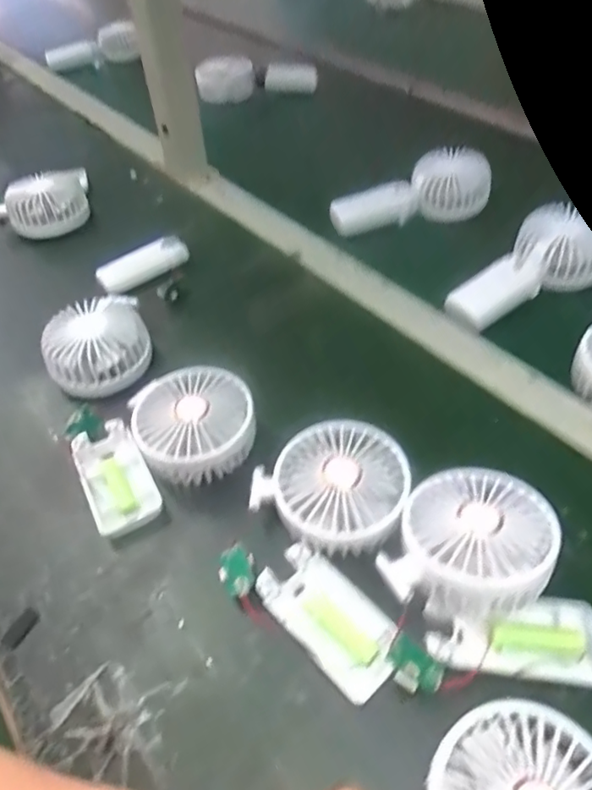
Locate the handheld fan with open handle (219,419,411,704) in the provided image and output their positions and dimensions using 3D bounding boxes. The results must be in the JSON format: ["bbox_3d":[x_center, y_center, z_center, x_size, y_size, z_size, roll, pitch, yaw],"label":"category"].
[{"bbox_3d":[0.013,0.093,0.367,0.112,0.045,0.162,6,49,10],"label":"handheld fan with open handle"}]

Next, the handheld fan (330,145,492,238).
[{"bbox_3d":[0.125,-0.219,0.635,0.165,0.057,0.072,-21,50,-14],"label":"handheld fan"}]

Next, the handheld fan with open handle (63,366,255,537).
[{"bbox_3d":[-0.098,0.029,0.422,0.127,0.044,0.103,-22,51,-15],"label":"handheld fan with open handle"}]

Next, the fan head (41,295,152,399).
[{"bbox_3d":[-0.169,-0.045,0.491,0.083,0.039,0.083,-20,50,-12],"label":"fan head"}]

